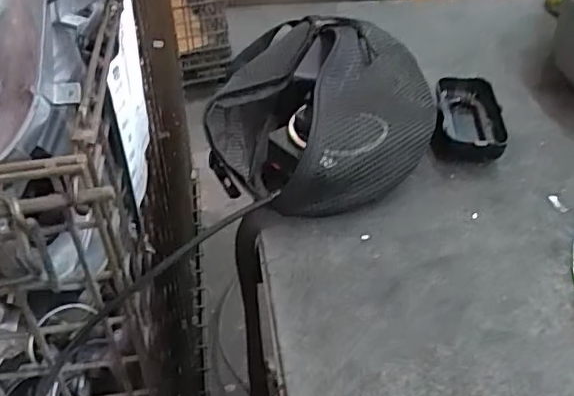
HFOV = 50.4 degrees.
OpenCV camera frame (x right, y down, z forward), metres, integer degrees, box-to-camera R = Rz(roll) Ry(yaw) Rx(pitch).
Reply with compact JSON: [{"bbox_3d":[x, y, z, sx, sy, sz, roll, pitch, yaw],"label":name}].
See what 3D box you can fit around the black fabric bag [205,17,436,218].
[{"bbox_3d":[0.034,-0.083,0.539,0.184,0.072,0.240,9,42,12],"label":"black fabric bag"}]

